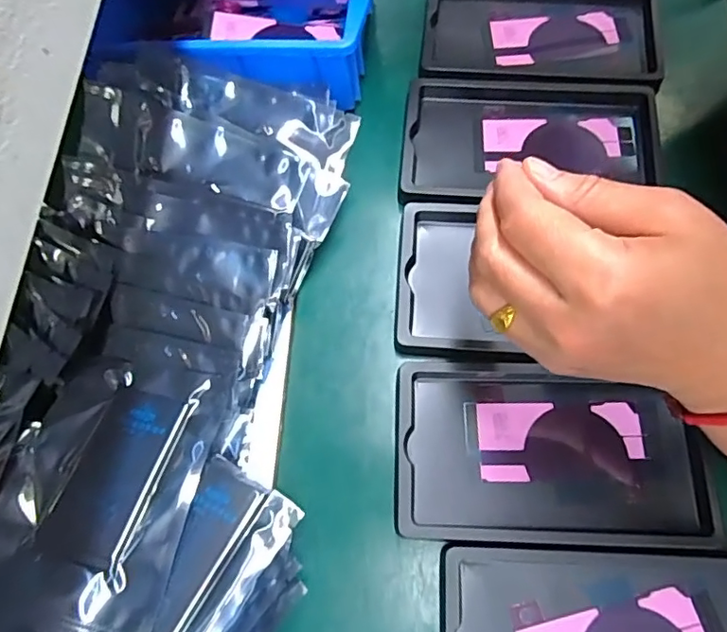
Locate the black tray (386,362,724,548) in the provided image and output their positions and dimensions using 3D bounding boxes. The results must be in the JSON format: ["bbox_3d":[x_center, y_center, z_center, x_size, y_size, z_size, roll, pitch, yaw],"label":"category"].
[{"bbox_3d":[0.095,0.071,0.297,0.154,0.023,0.091,-1,70,6],"label":"black tray"}]

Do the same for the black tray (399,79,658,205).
[{"bbox_3d":[0.109,-0.113,0.359,0.166,0.013,0.094,0,70,6],"label":"black tray"}]

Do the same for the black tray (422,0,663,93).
[{"bbox_3d":[0.125,-0.204,0.391,0.160,0.016,0.097,4,71,8],"label":"black tray"}]

